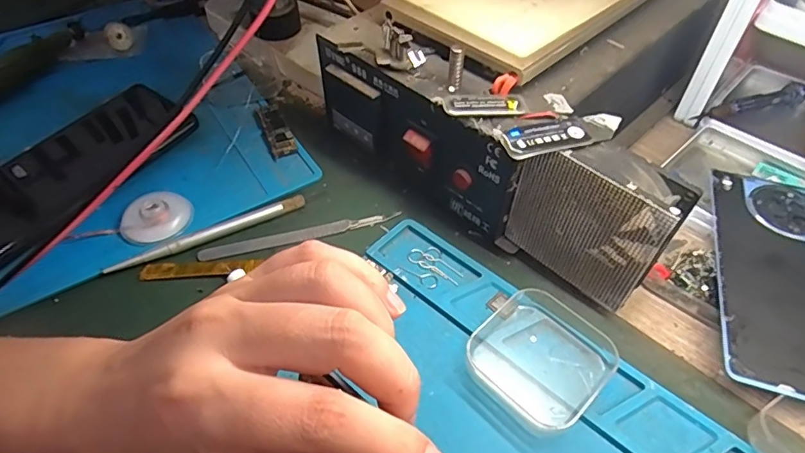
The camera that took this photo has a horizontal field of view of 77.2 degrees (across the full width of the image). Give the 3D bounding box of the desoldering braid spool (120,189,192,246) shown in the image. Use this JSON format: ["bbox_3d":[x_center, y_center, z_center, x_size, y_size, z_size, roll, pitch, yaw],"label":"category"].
[{"bbox_3d":[-0.162,-0.007,0.330,0.044,0.009,0.037,-29,55,-22],"label":"desoldering braid spool"}]

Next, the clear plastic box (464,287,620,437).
[{"bbox_3d":[0.073,0.066,0.265,0.064,0.014,0.069,36,59,28],"label":"clear plastic box"}]

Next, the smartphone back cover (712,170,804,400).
[{"bbox_3d":[0.219,0.026,0.289,0.071,0.004,0.155,14,50,13],"label":"smartphone back cover"}]

